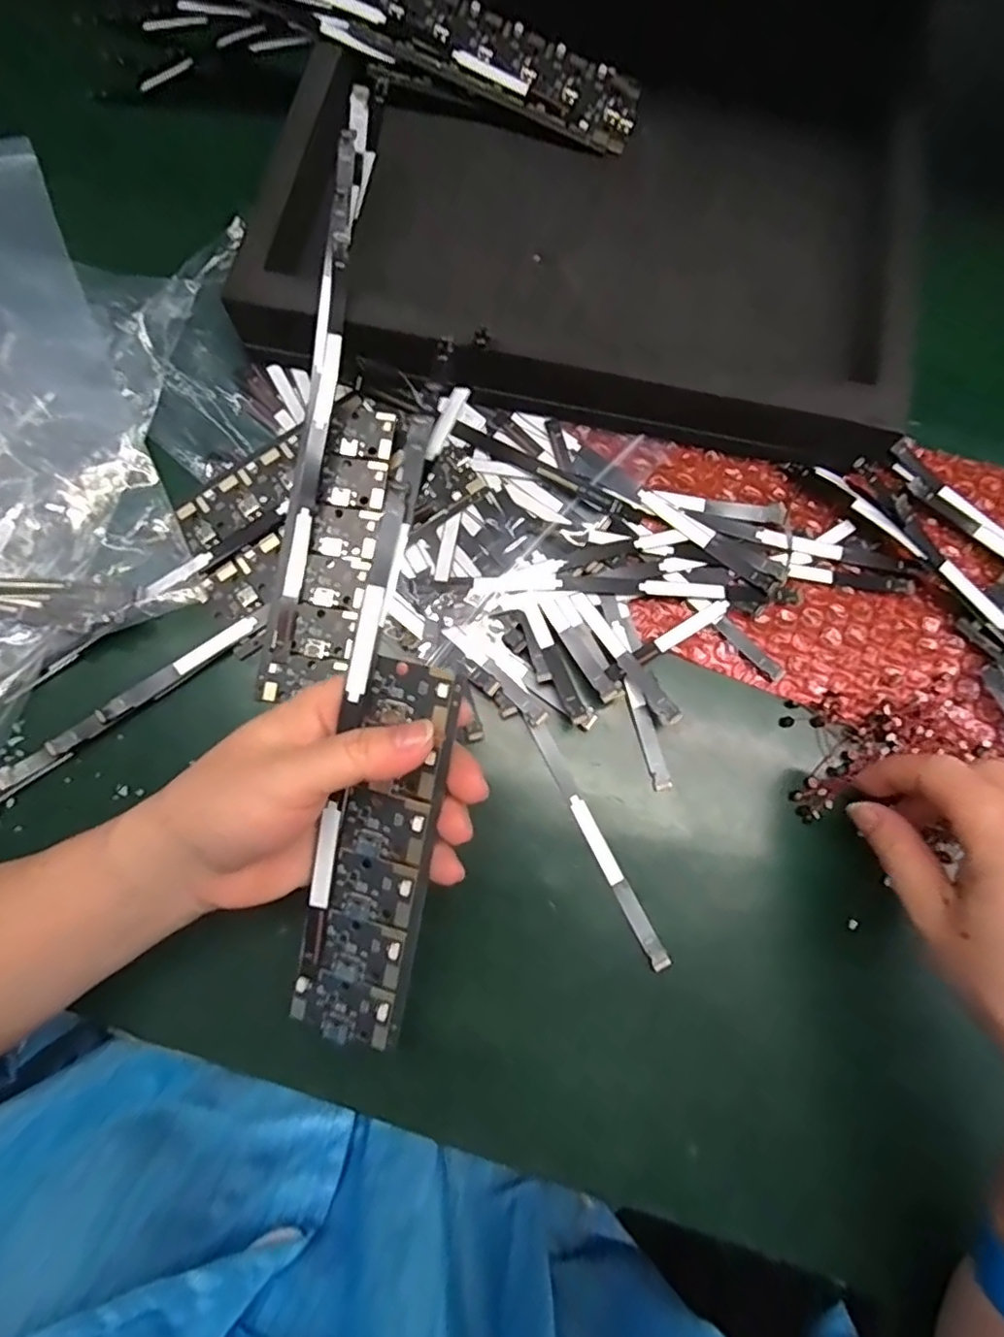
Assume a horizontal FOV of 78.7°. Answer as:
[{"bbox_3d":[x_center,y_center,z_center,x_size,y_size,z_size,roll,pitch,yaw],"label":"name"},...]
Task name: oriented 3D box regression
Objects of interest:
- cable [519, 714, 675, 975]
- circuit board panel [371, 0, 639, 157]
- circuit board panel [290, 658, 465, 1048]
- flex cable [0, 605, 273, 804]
[{"bbox_3d":[0.038,0.070,0.249,0.007,0.004,0.106,-27,80,-6],"label":"cable"},{"bbox_3d":[0.002,-0.300,0.299,0.137,0.004,0.040,20,84,-8],"label":"circuit board panel"},{"bbox_3d":[-0.042,0.064,0.204,0.038,0.005,0.132,13,96,9],"label":"circuit board panel"},{"bbox_3d":[-0.153,0.012,0.254,0.127,0.007,0.009,-35,81,-7],"label":"flex cable"}]

